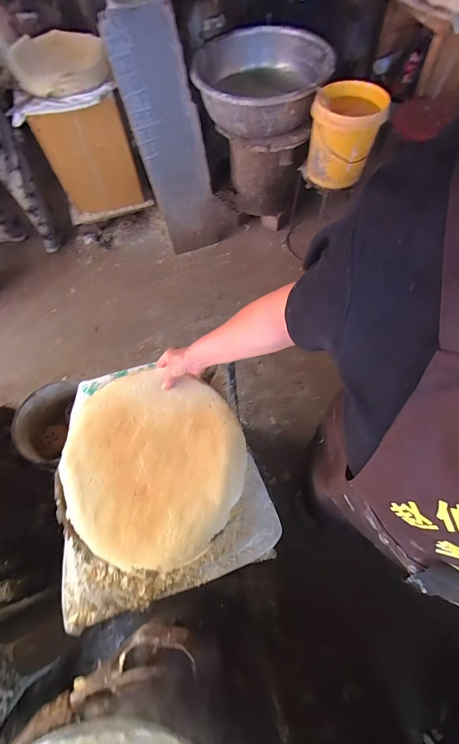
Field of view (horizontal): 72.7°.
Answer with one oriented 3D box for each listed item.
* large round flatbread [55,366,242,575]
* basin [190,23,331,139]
[{"bbox_3d":[-0.157,0.173,0.608,0.355,0.053,0.338,-1,65,2],"label":"large round flatbread"},{"bbox_3d":[0.134,-1.234,1.356,0.550,0.240,0.609,-3,65,1],"label":"basin"}]

